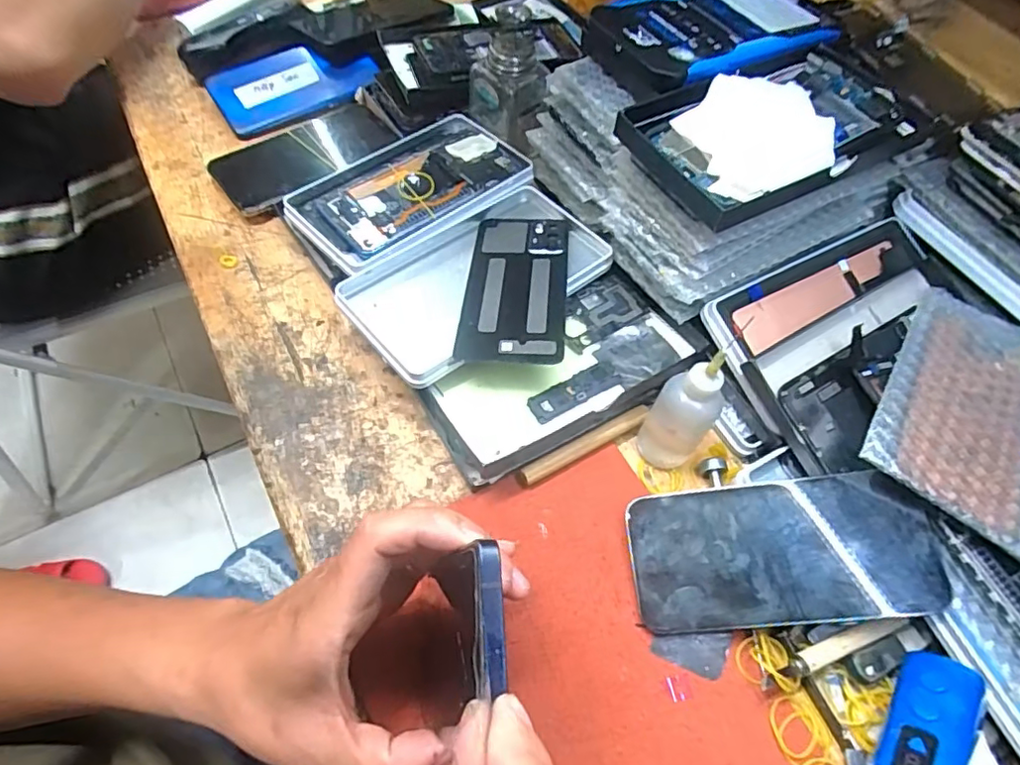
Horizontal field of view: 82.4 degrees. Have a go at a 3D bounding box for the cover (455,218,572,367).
[{"bbox_3d":[0.005,-0.070,0.416,0.068,0.007,0.152,2,51,6],"label":"cover"}]

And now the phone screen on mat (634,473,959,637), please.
[{"bbox_3d":[0.150,0.096,0.332,0.157,0.012,0.078,-9,59,13],"label":"phone screen on mat"}]

